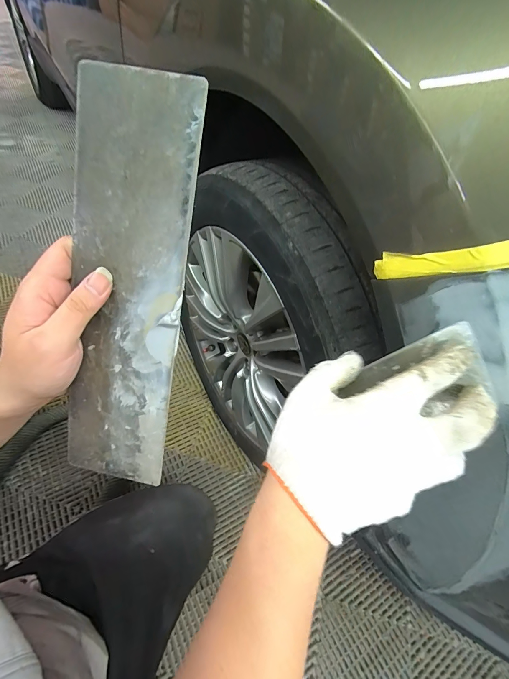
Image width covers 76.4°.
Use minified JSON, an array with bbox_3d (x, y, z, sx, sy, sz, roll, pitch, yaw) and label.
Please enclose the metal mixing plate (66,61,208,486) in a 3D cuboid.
[{"bbox_3d":[-0.105,-0.031,0.262,0.088,0.318,0.007,11,14,3],"label":"metal mixing plate"}]

